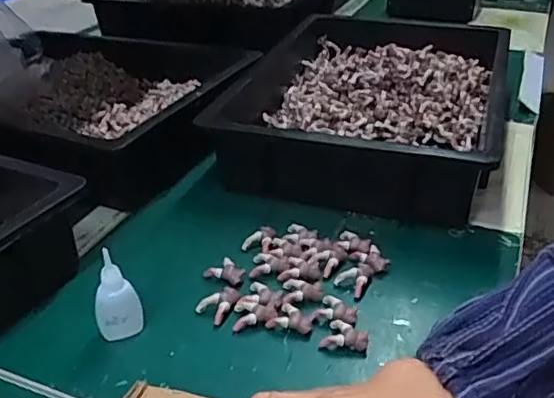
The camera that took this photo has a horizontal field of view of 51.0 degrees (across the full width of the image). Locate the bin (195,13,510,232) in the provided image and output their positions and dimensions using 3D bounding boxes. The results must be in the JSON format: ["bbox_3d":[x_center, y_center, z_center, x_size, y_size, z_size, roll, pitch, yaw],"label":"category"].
[{"bbox_3d":[0.121,-0.127,0.782,0.330,0.109,0.445,9,34,16],"label":"bin"}]

